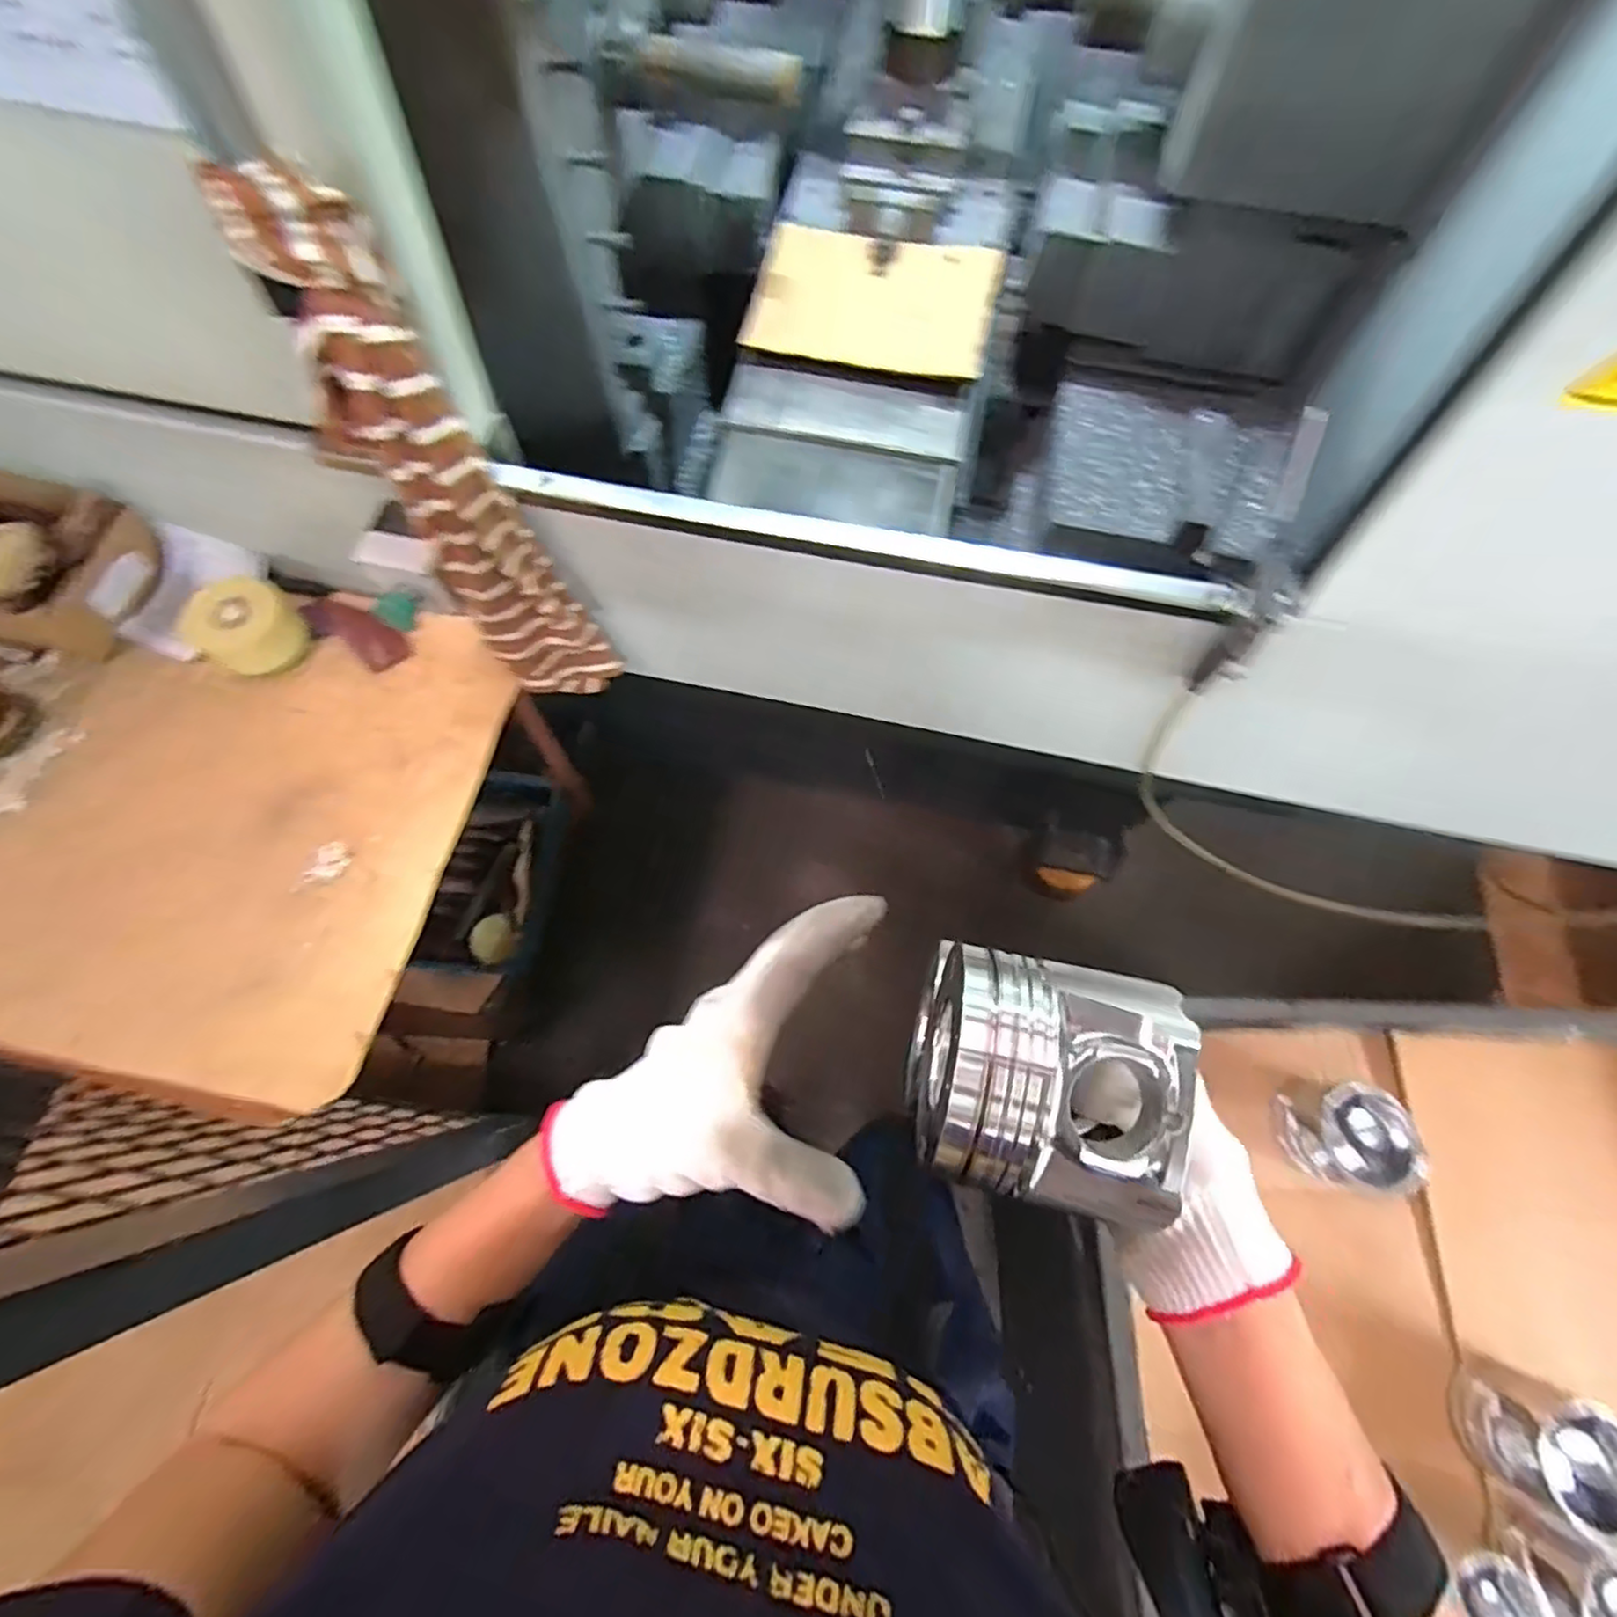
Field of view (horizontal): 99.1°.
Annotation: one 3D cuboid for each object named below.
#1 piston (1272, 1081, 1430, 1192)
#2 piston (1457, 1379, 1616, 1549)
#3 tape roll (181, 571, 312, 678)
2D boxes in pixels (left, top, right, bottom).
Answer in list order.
[{"bbox_3d":[0.542,0.328,0.692,0.101,0.097,0.095,10,71,3],"label":"piston"},{"bbox_3d":[0.665,0.571,0.618,0.090,0.103,0.091,0,71,-1],"label":"piston"},{"bbox_3d":[-0.606,-0.197,0.742,0.106,0.051,0.098,26,72,8],"label":"tape roll"}]

